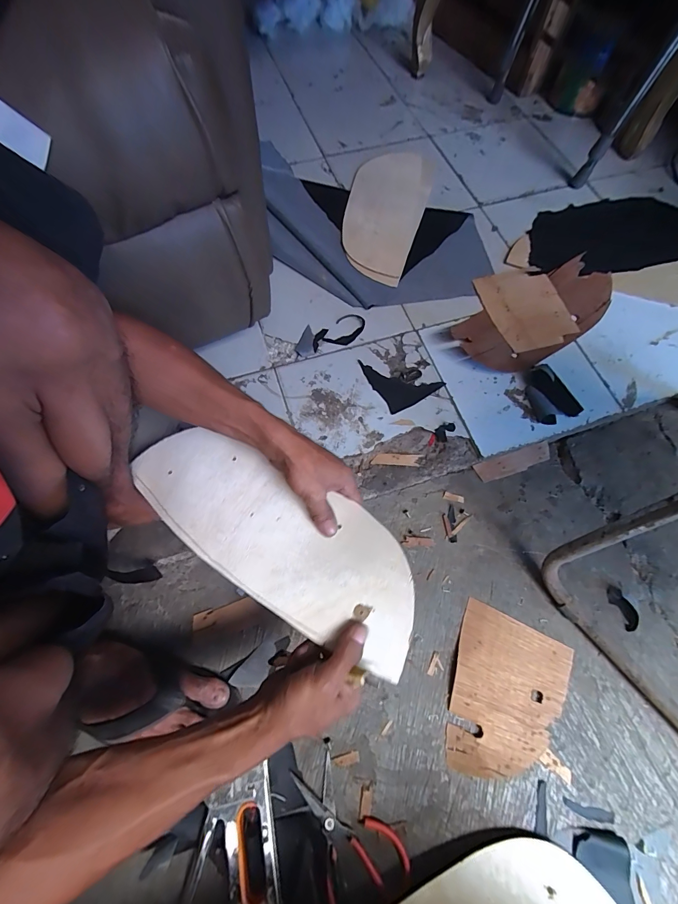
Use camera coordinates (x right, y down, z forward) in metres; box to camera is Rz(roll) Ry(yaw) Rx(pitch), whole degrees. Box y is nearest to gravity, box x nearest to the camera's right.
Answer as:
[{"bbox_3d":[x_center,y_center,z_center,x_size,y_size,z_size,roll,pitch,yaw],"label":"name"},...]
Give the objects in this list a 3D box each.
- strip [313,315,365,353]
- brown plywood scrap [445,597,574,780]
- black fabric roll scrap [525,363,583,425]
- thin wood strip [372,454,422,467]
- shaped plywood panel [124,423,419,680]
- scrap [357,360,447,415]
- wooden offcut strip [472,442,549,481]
[{"bbox_3d":[-0.004,-0.238,0.730,0.121,0.009,0.059,-31,72,-12],"label":"strip"},{"bbox_3d":[0.230,0.339,0.505,0.152,0.014,0.200,24,70,8],"label":"brown plywood scrap"},{"bbox_3d":[0.383,-0.104,0.675,0.074,0.023,0.110,-25,71,-10],"label":"black fabric roll scrap"},{"bbox_3d":[0.102,0.014,0.646,0.085,0.004,0.023,3,69,0],"label":"thin wood strip"},{"bbox_3d":[-0.093,0.086,0.445,0.410,0.011,0.140,28,71,22],"label":"shaped plywood panel"},{"bbox_3d":[0.117,-0.144,0.698,0.115,0.005,0.124,-29,72,-11],"label":"scrap"},{"bbox_3d":[0.311,0.018,0.648,0.140,0.007,0.038,-16,70,-7],"label":"wooden offcut strip"}]

